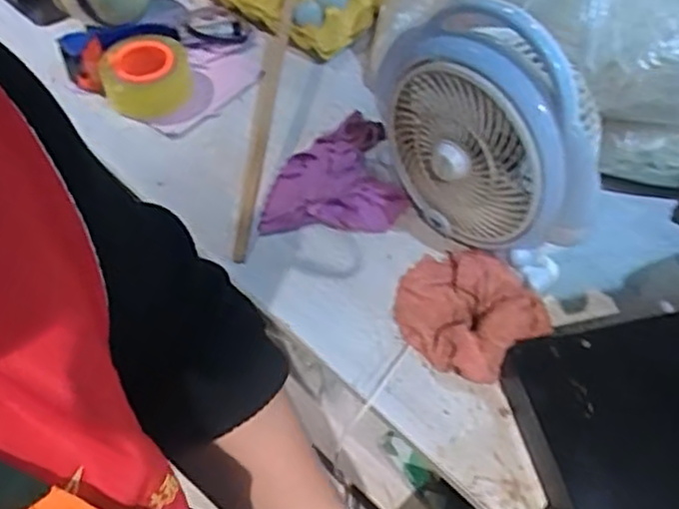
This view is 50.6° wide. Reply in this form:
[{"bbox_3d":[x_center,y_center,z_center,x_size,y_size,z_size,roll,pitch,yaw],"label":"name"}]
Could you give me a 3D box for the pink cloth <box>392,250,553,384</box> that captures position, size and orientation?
[{"bbox_3d":[0.118,0.050,0.695,0.111,0.063,0.145,-32,59,-21],"label":"pink cloth"}]

